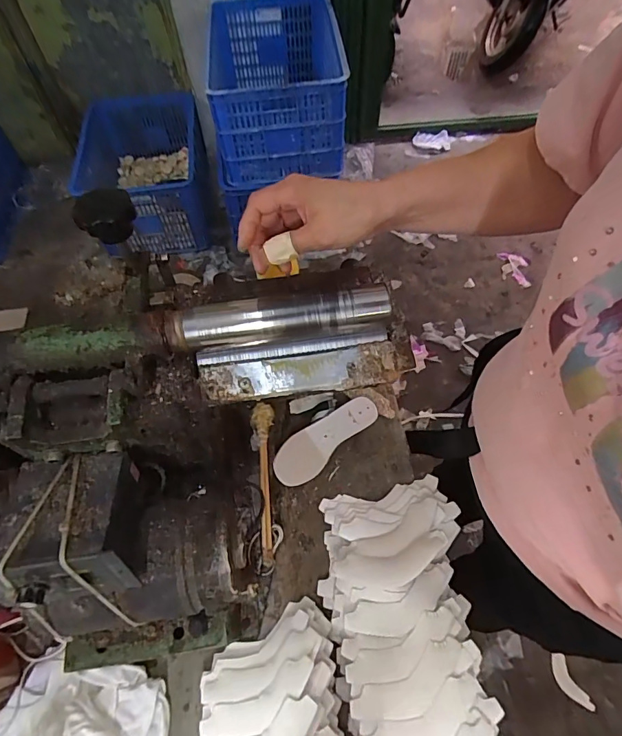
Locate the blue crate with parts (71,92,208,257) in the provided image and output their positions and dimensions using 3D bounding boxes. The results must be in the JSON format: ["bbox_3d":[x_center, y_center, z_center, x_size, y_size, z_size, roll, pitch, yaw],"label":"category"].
[{"bbox_3d":[-0.647,-0.729,1.613,0.472,0.277,0.536,-6,59,-3],"label":"blue crate with parts"}]

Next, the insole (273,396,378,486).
[{"bbox_3d":[0.018,0.087,0.533,0.152,0.017,0.050,-38,68,-18],"label":"insole"}]

